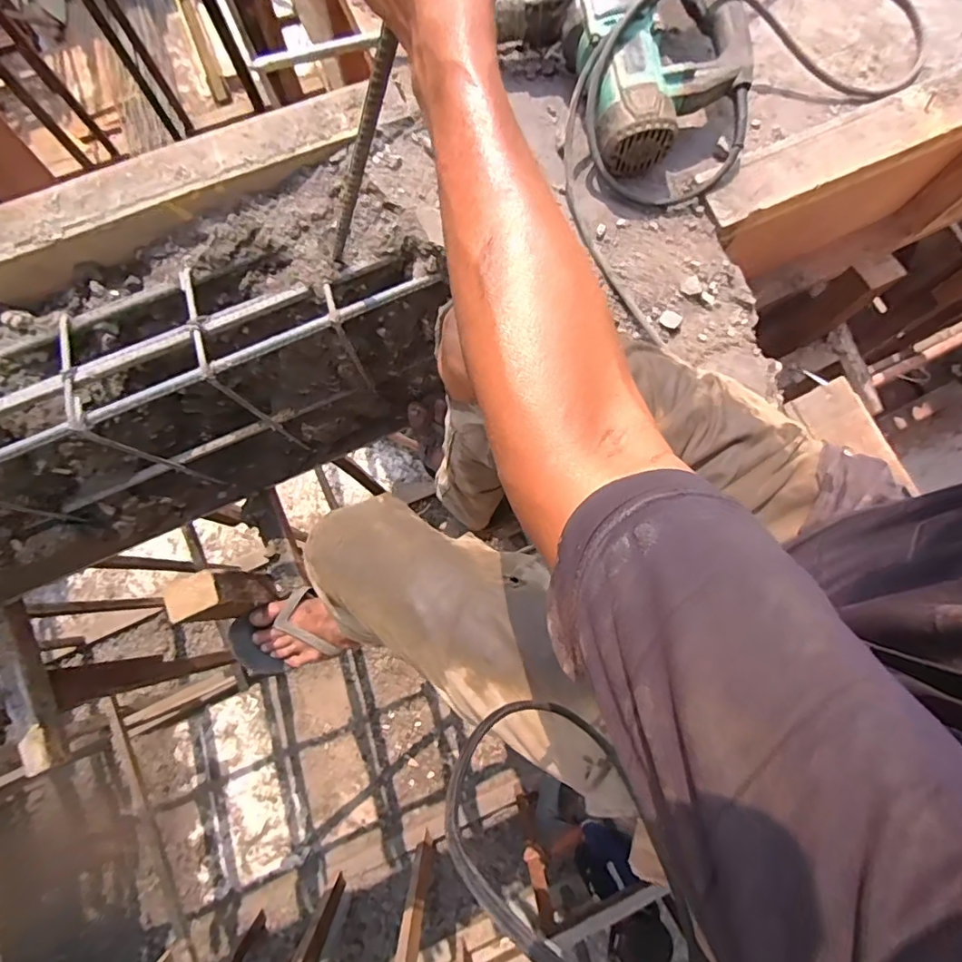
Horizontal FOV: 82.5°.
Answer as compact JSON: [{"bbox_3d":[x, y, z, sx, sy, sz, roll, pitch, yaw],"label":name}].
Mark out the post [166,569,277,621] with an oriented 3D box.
[{"bbox_3d":[-0.366,0.168,0.795,0.068,0.214,0.056,-26,80,-6],"label":"post"}]

